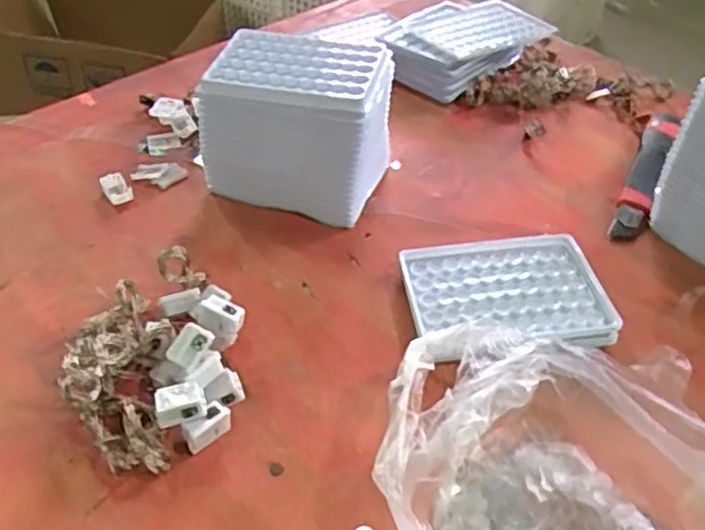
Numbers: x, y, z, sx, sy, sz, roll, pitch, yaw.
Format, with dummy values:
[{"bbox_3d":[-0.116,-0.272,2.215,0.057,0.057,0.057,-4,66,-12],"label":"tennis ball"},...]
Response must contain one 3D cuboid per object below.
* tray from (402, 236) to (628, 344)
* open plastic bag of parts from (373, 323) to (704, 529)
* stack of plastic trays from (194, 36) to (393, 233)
[{"bbox_3d":[0.104,0.019,0.480,0.131,0.021,0.097,-2,44,-5],"label":"tray"},{"bbox_3d":[0.110,0.118,0.347,0.189,0.064,0.164,8,44,6],"label":"open plastic bag of parts"},{"bbox_3d":[-0.041,-0.111,0.549,0.132,0.108,0.094,15,45,12],"label":"stack of plastic trays"}]

